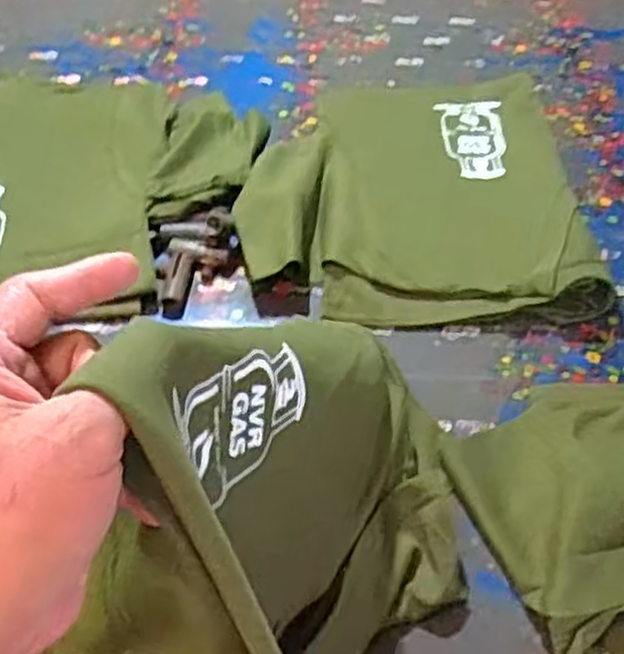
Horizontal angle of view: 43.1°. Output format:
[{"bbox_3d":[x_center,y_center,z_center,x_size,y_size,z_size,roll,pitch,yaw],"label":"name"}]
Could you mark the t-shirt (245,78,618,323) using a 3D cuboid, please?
[{"bbox_3d":[0.095,-0.153,0.801,0.328,0.040,0.353,-2,51,-3],"label":"t-shirt"}]

